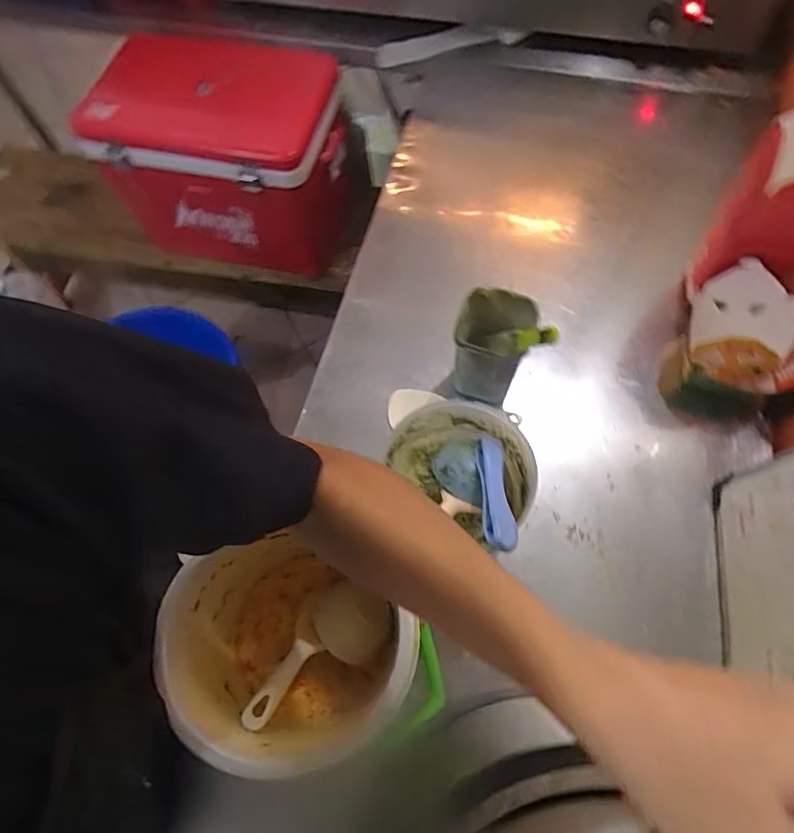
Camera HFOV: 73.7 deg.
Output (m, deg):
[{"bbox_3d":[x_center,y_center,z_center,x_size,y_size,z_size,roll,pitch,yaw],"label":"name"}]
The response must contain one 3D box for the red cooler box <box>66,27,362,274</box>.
[{"bbox_3d":[-0.381,-0.573,1.259,0.507,0.439,0.298,11,67,8],"label":"red cooler box"}]

